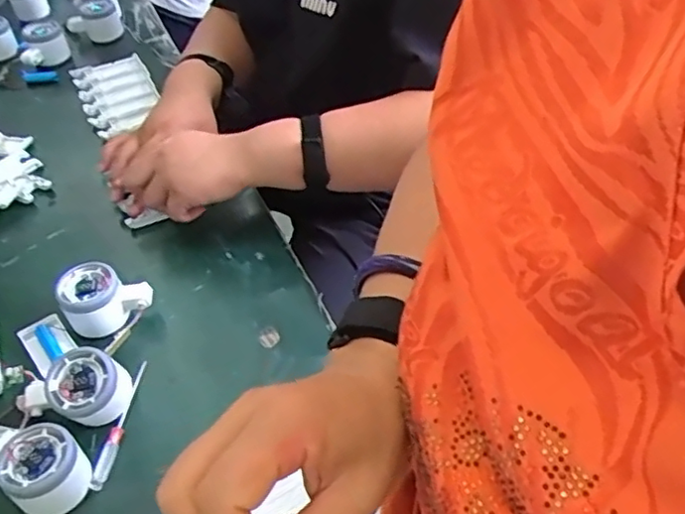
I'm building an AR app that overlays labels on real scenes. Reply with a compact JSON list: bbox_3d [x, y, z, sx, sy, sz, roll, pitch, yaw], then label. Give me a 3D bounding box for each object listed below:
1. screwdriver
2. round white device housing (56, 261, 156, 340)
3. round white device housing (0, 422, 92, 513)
[{"bbox_3d":[-0.194,0.143,0.549,0.012,0.008,0.122,4,46,7],"label":"screwdriver"},{"bbox_3d":[-0.233,0.041,0.619,0.082,0.056,0.055,-22,48,-18],"label":"round white device housing"},{"bbox_3d":[-0.232,0.171,0.495,0.061,0.049,0.059,31,54,29],"label":"round white device housing"}]

